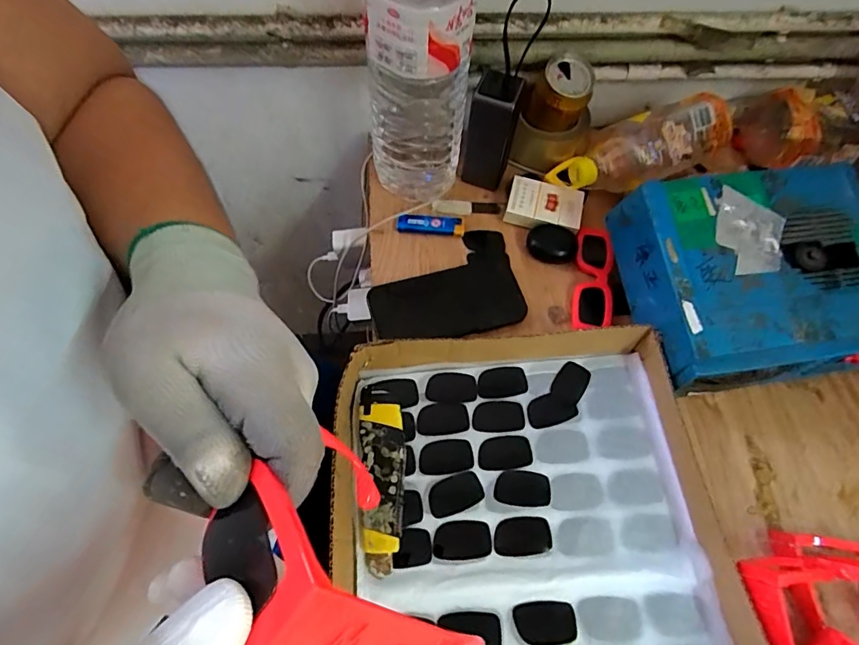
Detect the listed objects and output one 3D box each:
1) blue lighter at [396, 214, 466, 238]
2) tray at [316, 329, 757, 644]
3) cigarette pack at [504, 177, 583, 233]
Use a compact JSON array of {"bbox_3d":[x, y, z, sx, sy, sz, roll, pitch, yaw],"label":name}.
[{"bbox_3d":[0.002,-0.117,0.586,0.080,0.015,0.022,6,61,0],"label":"blue lighter"},{"bbox_3d":[0.084,0.210,0.396,0.329,0.061,0.408,-3,61,-4],"label":"tray"},{"bbox_3d":[0.140,-0.141,0.592,0.088,0.022,0.061,15,62,5],"label":"cigarette pack"}]

